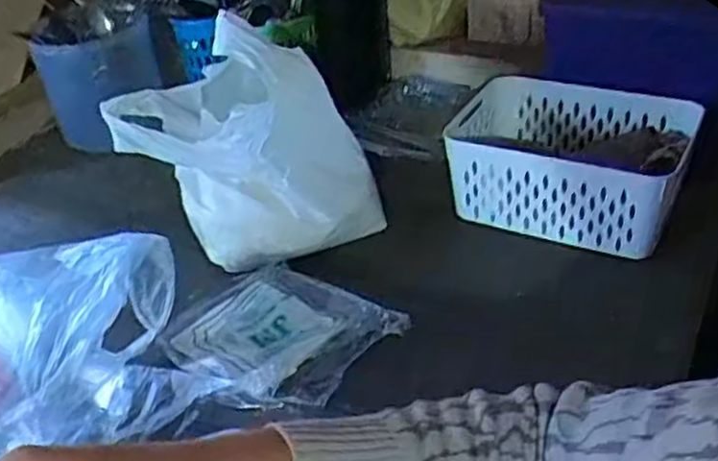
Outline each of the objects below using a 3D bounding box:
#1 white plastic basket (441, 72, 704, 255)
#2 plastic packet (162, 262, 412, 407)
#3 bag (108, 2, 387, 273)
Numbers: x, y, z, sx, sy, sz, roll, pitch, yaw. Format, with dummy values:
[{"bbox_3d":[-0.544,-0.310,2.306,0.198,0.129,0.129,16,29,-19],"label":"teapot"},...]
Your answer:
[{"bbox_3d":[0.197,-0.071,0.727,0.208,0.087,0.163,12,39,24],"label":"white plastic basket"},{"bbox_3d":[-0.060,0.079,0.606,0.156,0.018,0.139,20,42,28],"label":"plastic packet"},{"bbox_3d":[-0.107,-0.085,0.689,0.226,0.197,0.115,9,38,20],"label":"bag"}]

